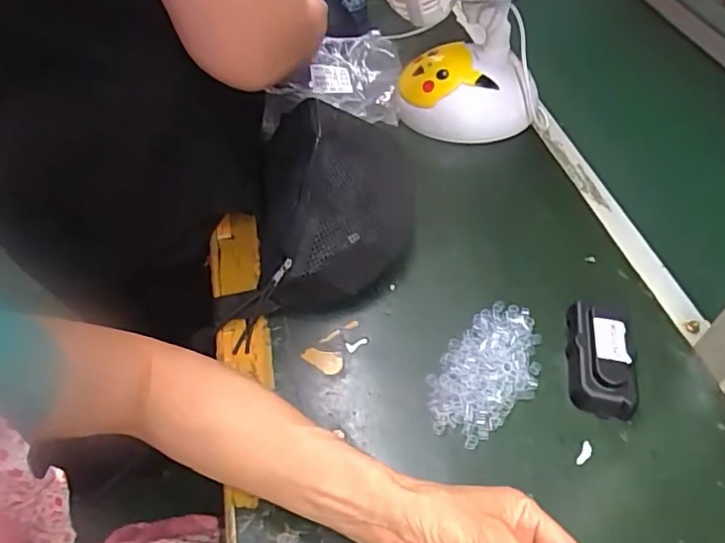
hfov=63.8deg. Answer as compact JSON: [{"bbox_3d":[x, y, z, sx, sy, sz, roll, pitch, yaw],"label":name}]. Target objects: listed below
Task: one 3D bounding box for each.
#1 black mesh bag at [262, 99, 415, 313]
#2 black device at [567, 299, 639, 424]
[{"bbox_3d":[-0.026,-0.080,0.585,0.152,0.081,0.253,-2,48,-4],"label":"black mesh bag"},{"bbox_3d":[0.198,0.070,0.486,0.048,0.031,0.101,8,48,5],"label":"black device"}]

